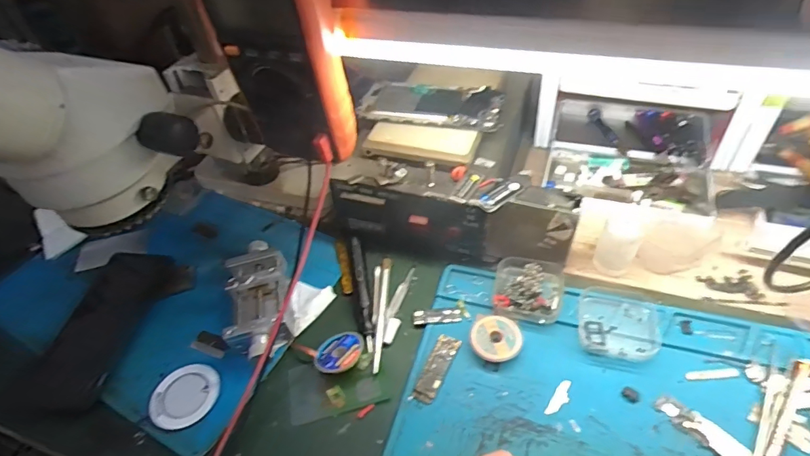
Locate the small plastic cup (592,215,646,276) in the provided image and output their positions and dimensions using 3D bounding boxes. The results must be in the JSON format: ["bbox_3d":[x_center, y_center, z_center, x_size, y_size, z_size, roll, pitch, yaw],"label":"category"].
[{"bbox_3d":[0.204,0.020,0.441,0.034,0.057,0.032,-4,47,5],"label":"small plastic cup"}]

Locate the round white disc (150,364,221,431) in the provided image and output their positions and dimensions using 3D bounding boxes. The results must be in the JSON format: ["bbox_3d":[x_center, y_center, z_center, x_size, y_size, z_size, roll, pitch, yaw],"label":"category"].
[{"bbox_3d":[-0.195,0.147,0.405,0.058,0.008,0.057,-4,47,5],"label":"round white disc"}]

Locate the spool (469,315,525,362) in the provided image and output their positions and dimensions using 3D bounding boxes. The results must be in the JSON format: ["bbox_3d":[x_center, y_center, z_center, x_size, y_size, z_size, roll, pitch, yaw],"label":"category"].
[{"bbox_3d":[0.082,0.100,0.410,0.044,0.012,0.045,-4,47,5],"label":"spool"}]

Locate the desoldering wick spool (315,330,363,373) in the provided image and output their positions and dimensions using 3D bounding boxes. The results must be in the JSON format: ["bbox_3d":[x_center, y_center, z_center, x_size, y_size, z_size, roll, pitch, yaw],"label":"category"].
[{"bbox_3d":[-0.060,0.113,0.417,0.044,0.012,0.040,-15,47,-5],"label":"desoldering wick spool"}]

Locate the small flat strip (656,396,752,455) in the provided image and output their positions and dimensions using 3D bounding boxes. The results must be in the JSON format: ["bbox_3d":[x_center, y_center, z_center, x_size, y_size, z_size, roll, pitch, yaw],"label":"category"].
[{"bbox_3d":[0.226,0.153,0.348,0.020,0.005,0.066,-34,51,-21],"label":"small flat strip"}]

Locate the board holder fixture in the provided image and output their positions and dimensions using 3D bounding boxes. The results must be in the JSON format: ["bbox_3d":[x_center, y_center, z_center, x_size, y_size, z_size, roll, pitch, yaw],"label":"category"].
[{"bbox_3d":[-0.147,0.069,0.460,0.058,0.031,0.136,-15,47,-5],"label":"board holder fixture"}]

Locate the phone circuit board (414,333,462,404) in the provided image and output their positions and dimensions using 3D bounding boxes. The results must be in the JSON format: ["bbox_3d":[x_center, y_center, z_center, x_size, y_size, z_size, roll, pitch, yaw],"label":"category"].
[{"bbox_3d":[0.029,0.122,0.401,0.020,0.004,0.064,15,51,22],"label":"phone circuit board"}]

